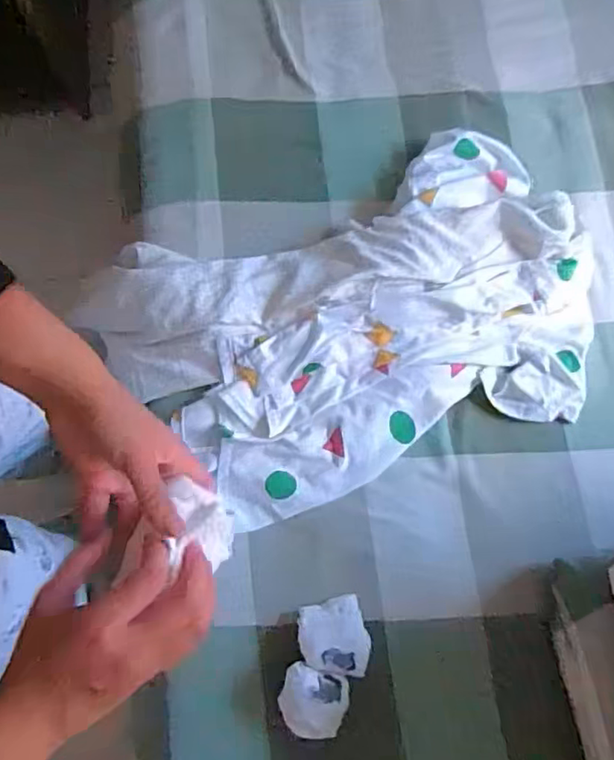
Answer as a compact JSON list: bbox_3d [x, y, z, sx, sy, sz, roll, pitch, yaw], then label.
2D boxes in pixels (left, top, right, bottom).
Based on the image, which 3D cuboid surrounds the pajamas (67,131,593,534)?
[{"bbox_3d":[0.071,-0.078,0.779,0.647,0.081,0.411,-20,77,-4],"label":"pajamas"}]

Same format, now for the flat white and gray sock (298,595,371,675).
[{"bbox_3d":[0.032,0.306,0.700,0.078,0.054,0.082,-15,77,-3],"label":"flat white and gray sock"}]

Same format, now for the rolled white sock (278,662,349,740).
[{"bbox_3d":[0.005,0.366,0.673,0.071,0.032,0.077,0,77,0],"label":"rolled white sock"}]

